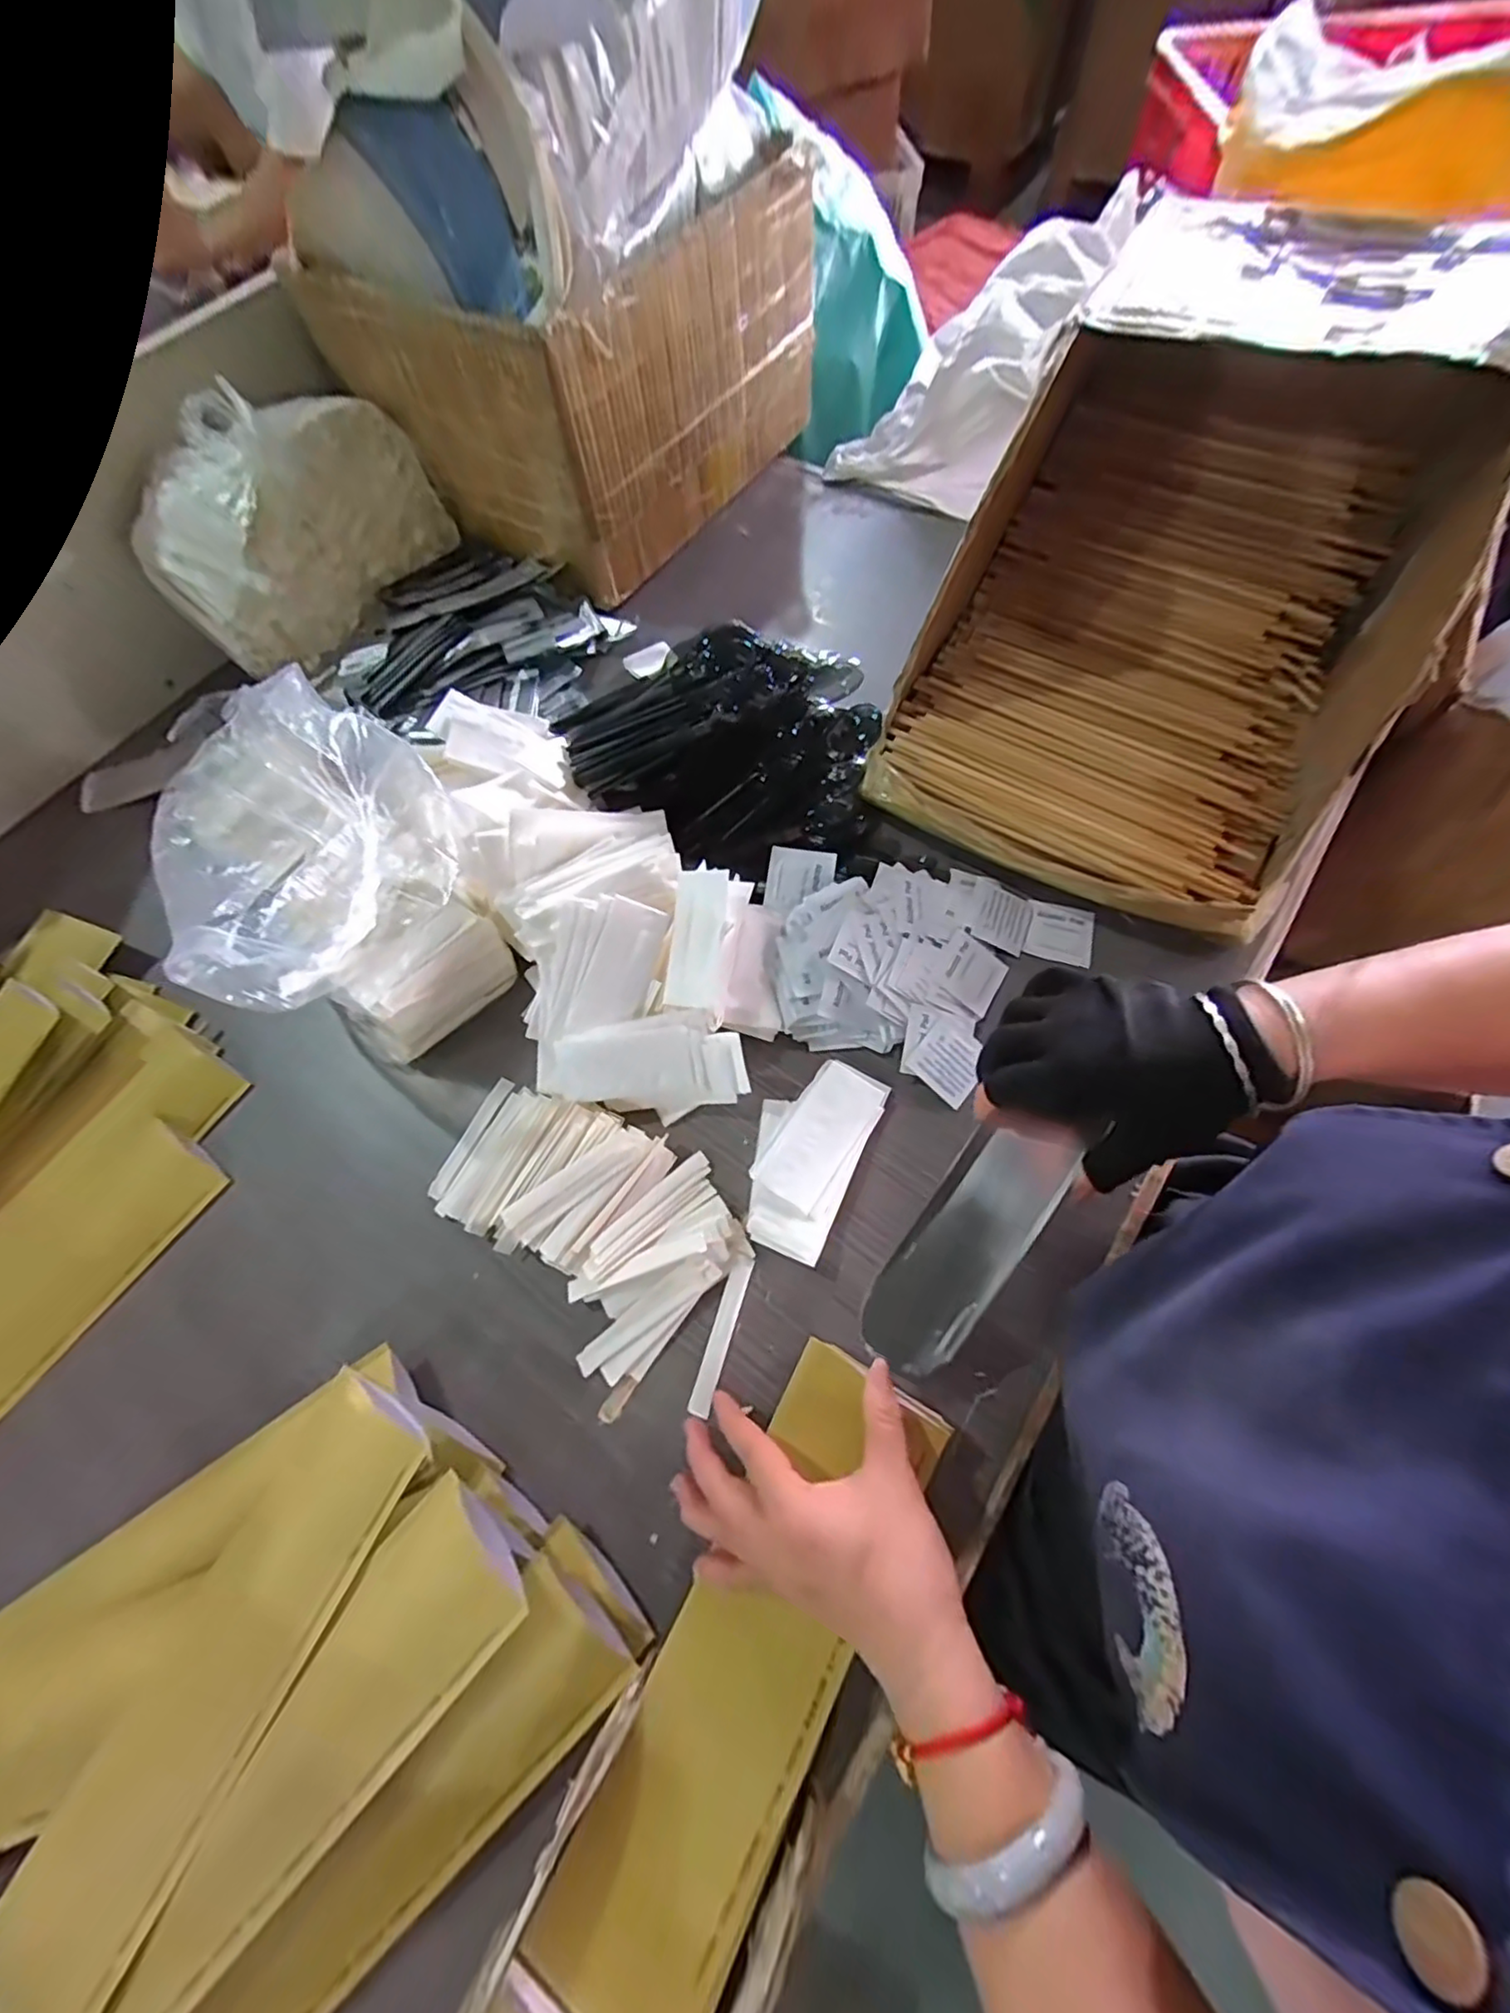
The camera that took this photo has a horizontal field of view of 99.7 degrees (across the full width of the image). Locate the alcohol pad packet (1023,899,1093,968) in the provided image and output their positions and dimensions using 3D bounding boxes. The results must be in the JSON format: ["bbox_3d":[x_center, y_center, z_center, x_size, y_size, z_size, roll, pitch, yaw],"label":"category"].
[{"bbox_3d":[0.233,-0.056,0.485,0.047,0.004,0.048,17,69,9],"label":"alcohol pad packet"}]

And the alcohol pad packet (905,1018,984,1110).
[{"bbox_3d":[0.137,0.037,0.447,0.047,0.004,0.048,39,73,2],"label":"alcohol pad packet"}]

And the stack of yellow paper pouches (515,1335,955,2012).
[{"bbox_3d":[0.000,0.325,0.316,0.089,0.017,0.281,25,71,12],"label":"stack of yellow paper pouches"}]

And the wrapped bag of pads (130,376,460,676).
[{"bbox_3d":[-0.432,-0.450,0.592,0.104,0.150,0.251,31,72,14],"label":"wrapped bag of pads"}]

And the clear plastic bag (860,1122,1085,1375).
[{"bbox_3d":[0.119,0.133,0.361,0.054,0.014,0.153,37,83,16],"label":"clear plastic bag"}]

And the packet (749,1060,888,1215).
[{"bbox_3d":[0.043,0.085,0.428,0.046,0.005,0.098,34,68,10],"label":"packet"}]

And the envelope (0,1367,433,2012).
[{"bbox_3d":[-0.272,0.342,0.329,0.077,0.040,0.274,25,71,12],"label":"envelope"}]

